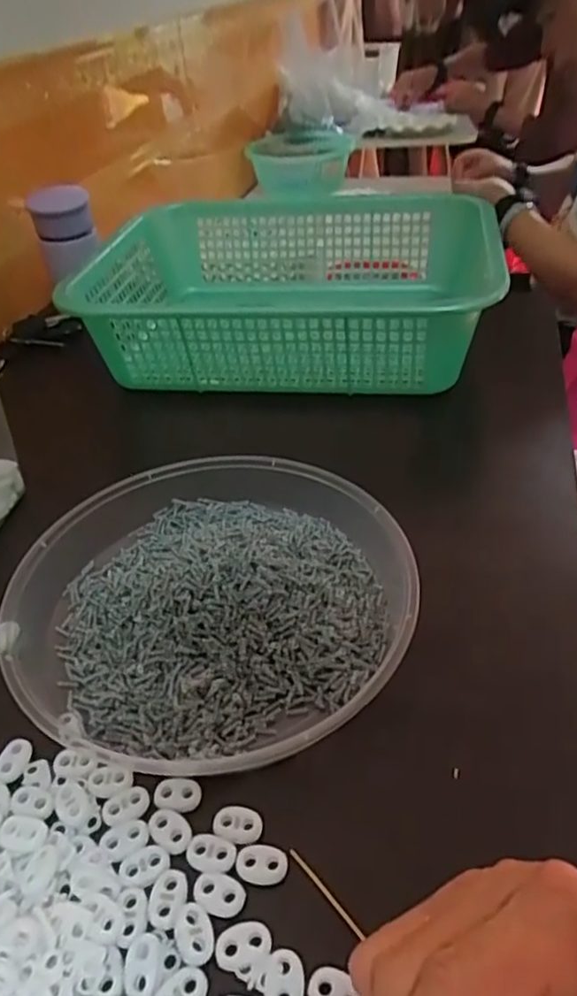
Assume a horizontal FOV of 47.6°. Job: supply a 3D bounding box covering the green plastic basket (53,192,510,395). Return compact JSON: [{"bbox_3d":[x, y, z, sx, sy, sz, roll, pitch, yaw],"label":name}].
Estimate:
[{"bbox_3d":[-0.010,-0.198,0.669,0.417,0.128,0.316,6,41,13],"label":"green plastic basket"}]

